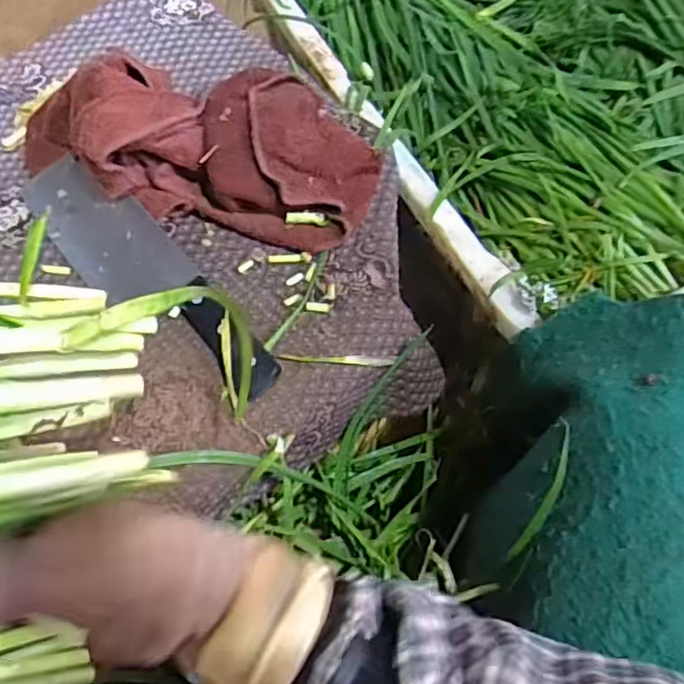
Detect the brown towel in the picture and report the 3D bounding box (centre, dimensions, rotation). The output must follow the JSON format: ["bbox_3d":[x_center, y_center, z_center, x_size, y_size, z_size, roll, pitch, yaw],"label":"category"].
[{"bbox_3d":[-0.117,-0.165,0.490,0.291,0.079,0.136,10,65,8],"label":"brown towel"}]

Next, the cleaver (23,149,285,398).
[{"bbox_3d":[-0.148,-0.050,0.467,0.067,0.019,0.262,-38,68,-15],"label":"cleaver"}]

